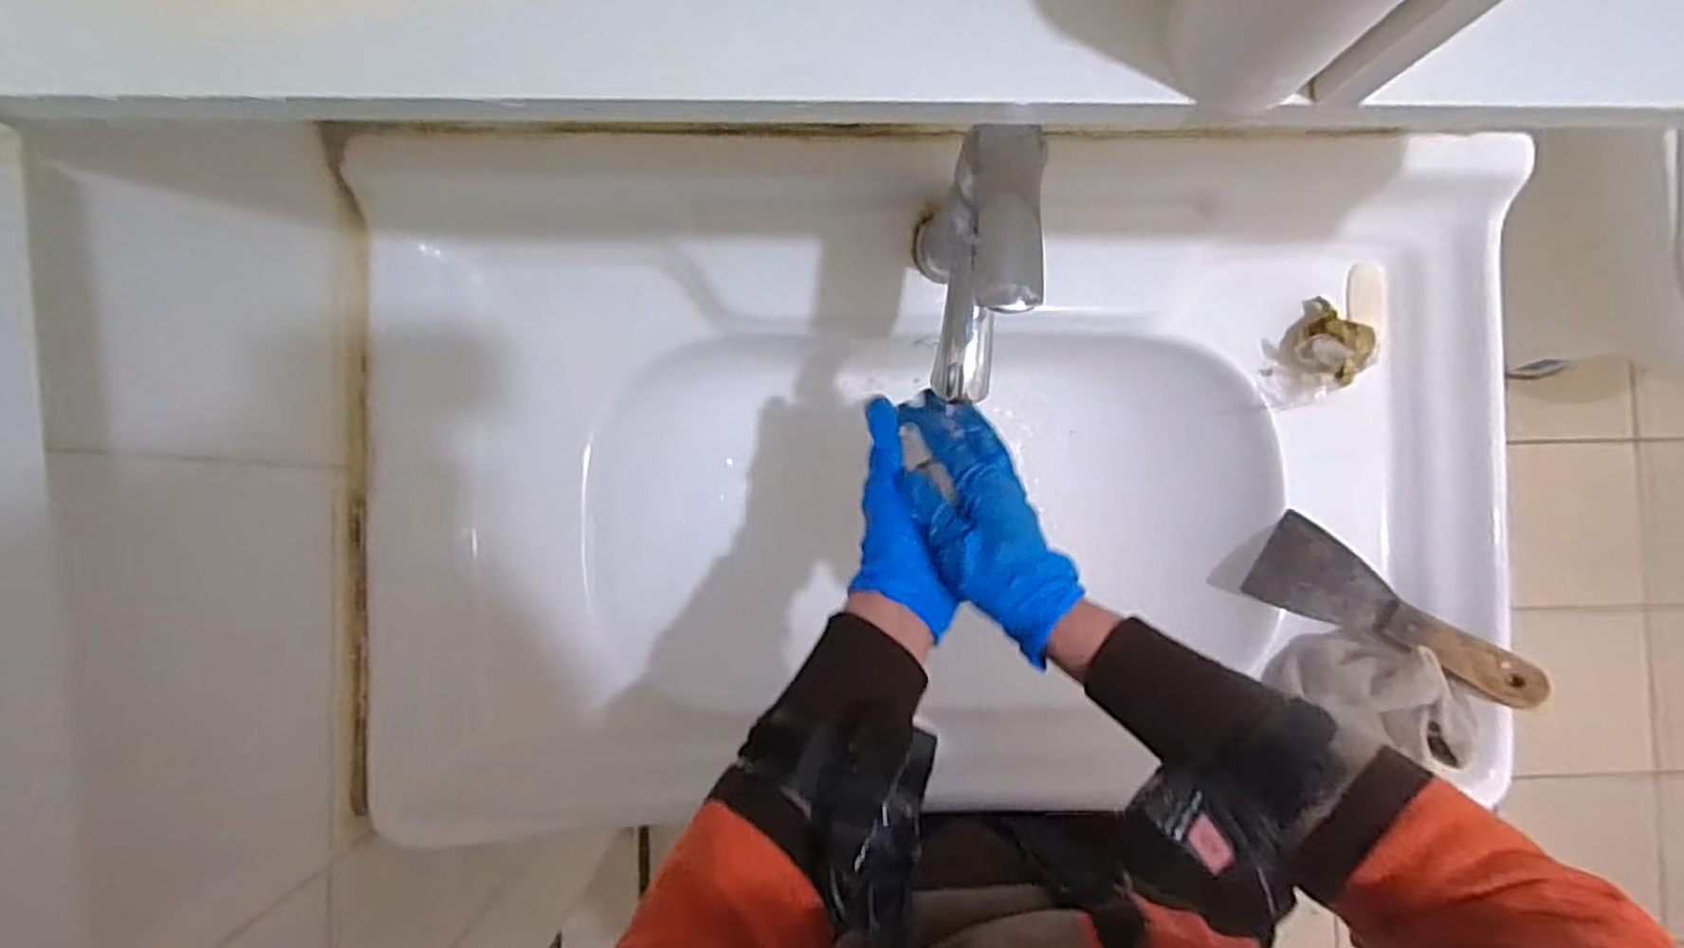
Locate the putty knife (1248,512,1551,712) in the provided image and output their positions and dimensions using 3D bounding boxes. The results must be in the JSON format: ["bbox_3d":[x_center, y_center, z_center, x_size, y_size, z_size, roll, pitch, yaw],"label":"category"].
[{"bbox_3d":[0.403,0.112,0.550,0.192,0.020,0.068,38,104,21],"label":"putty knife"}]

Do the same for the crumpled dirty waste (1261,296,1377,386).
[{"bbox_3d":[0.361,-0.097,0.549,0.057,0.037,0.058,0,88,-2],"label":"crumpled dirty waste"}]

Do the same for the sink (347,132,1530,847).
[{"bbox_3d":[0.069,0.007,0.596,0.800,0.168,0.463,-1,88,-2],"label":"sink"}]

